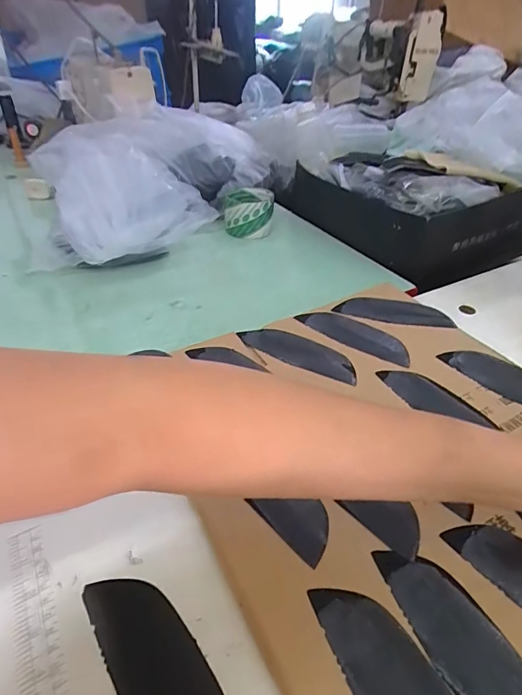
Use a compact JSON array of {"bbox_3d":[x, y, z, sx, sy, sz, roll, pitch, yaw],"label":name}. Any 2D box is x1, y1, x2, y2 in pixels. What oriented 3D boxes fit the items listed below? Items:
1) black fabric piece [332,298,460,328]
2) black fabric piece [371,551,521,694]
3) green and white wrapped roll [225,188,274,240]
[{"bbox_3d":[0.159,-0.040,0.517,0.136,0.009,0.040,7,52,11],"label":"black fabric piece"},{"bbox_3d":[0.125,0.176,0.252,0.048,0.005,0.133,-19,44,-21],"label":"black fabric piece"},{"bbox_3d":[-0.019,-0.223,0.722,0.082,0.063,0.080,1,38,-1],"label":"green and white wrapped roll"}]

